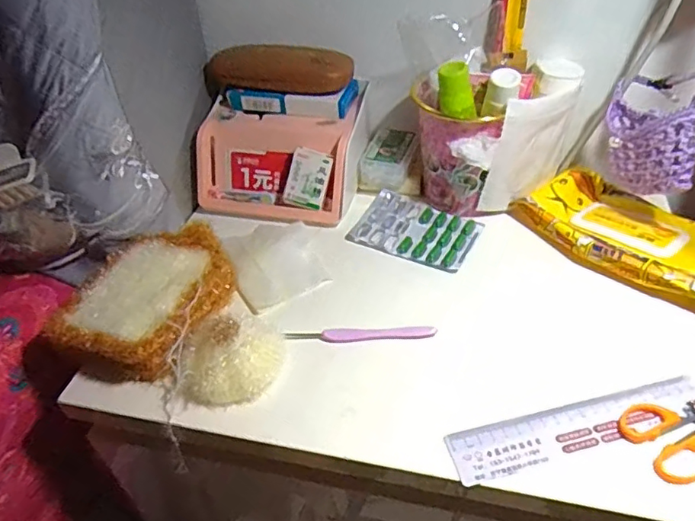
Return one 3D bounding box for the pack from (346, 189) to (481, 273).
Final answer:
[{"bbox_3d":[0.072,-0.034,0.569,0.118,0.013,0.083,20,47,25],"label":"pack"}]

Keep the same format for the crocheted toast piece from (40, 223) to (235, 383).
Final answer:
[{"bbox_3d":[-0.175,0.037,0.480,0.121,0.046,0.158,9,43,14],"label":"crocheted toast piece"}]

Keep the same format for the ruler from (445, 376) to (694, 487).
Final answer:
[{"bbox_3d":[0.167,0.120,0.393,0.189,0.004,0.043,-11,39,-8],"label":"ruler"}]

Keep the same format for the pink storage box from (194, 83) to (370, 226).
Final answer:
[{"bbox_3d":[-0.076,-0.111,0.600,0.167,0.083,0.108,5,42,11],"label":"pink storage box"}]

